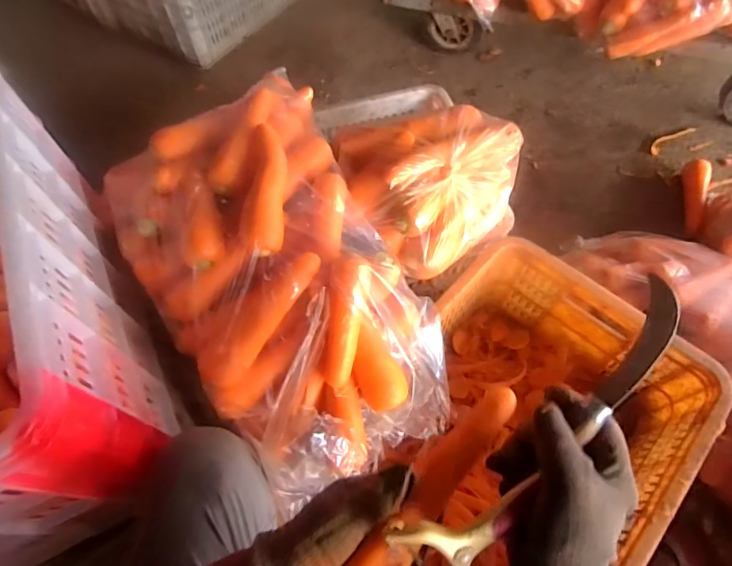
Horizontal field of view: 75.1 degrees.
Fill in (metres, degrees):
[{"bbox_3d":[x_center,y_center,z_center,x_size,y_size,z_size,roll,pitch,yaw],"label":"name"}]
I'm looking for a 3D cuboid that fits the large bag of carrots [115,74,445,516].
[{"bbox_3d":[-0.095,-0.012,0.619,0.320,0.210,0.447,-34,66,-15],"label":"large bag of carrots"}]

